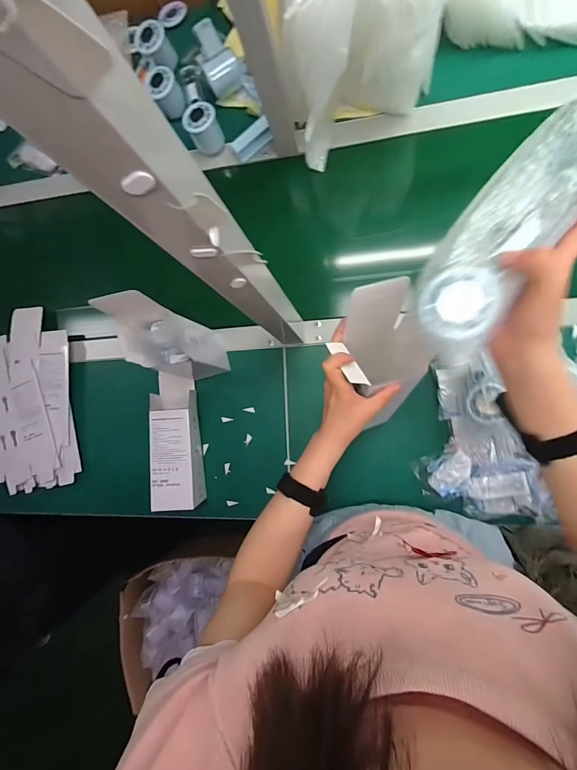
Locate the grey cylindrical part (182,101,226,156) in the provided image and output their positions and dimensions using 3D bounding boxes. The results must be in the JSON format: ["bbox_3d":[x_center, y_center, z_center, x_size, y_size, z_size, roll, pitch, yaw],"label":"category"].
[{"bbox_3d":[-0.150,-0.460,0.638,0.057,0.063,0.059,0,88,11],"label":"grey cylindrical part"}]

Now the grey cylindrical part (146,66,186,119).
[{"bbox_3d":[-0.223,-0.536,0.653,0.051,0.056,0.051,0,88,11],"label":"grey cylindrical part"}]

